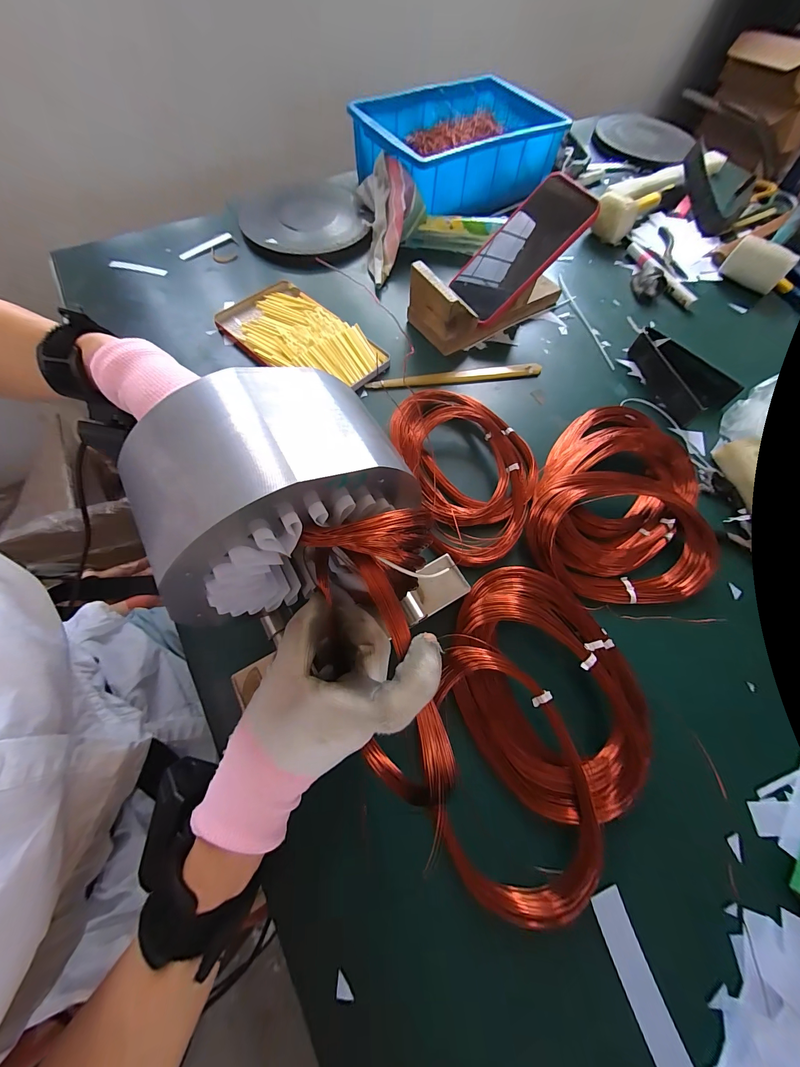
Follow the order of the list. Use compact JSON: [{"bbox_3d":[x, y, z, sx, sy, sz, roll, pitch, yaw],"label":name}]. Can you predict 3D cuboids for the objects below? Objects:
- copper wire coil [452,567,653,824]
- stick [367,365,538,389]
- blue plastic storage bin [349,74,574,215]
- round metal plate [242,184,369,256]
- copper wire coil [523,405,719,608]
[{"bbox_3d":[0.111,0.114,0.272,0.134,0.026,0.173,-27,70,-13],"label":"copper wire coil"},{"bbox_3d":[0.067,-0.191,0.422,0.212,0.006,0.018,-7,67,-5],"label":"stick"},{"bbox_3d":[0.089,-0.612,0.552,0.303,0.079,0.195,-36,72,-16],"label":"blue plastic storage bin"},{"bbox_3d":[-0.149,-0.480,0.529,0.174,0.023,0.199,-15,68,-9],"label":"round metal plate"},{"bbox_3d":[0.219,-0.044,0.342,0.152,0.036,0.222,18,67,6],"label":"copper wire coil"}]

